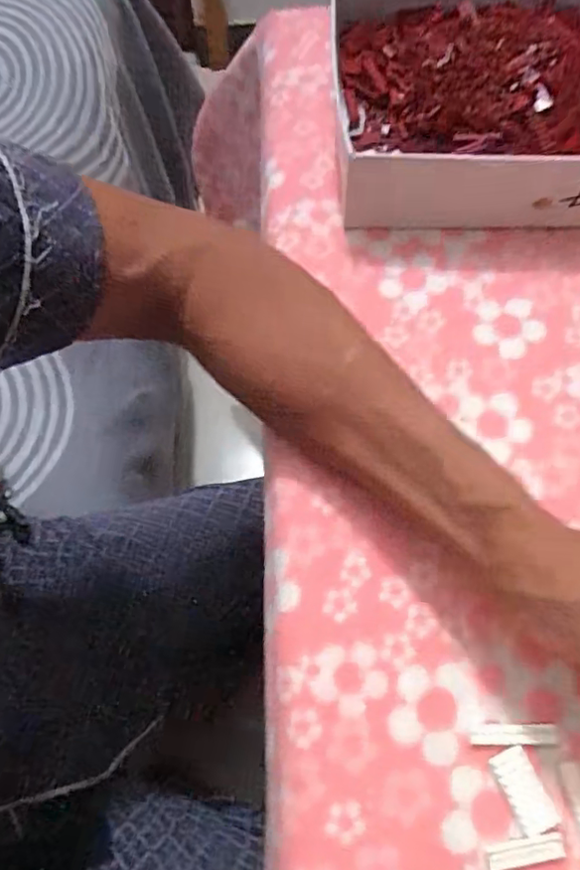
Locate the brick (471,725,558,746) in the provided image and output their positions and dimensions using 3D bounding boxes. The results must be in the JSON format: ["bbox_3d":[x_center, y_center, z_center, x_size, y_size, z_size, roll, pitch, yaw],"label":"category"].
[{"bbox_3d":[0.102,0.136,0.251,0.038,0.004,0.008,-1,65,0],"label":"brick"}]

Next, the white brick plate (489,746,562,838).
[{"bbox_3d":[0.103,0.156,0.242,0.017,0.004,0.032,-20,67,-9],"label":"white brick plate"}]

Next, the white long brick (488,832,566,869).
[{"bbox_3d":[0.100,0.177,0.234,0.032,0.004,0.009,-11,66,-5],"label":"white long brick"}]

